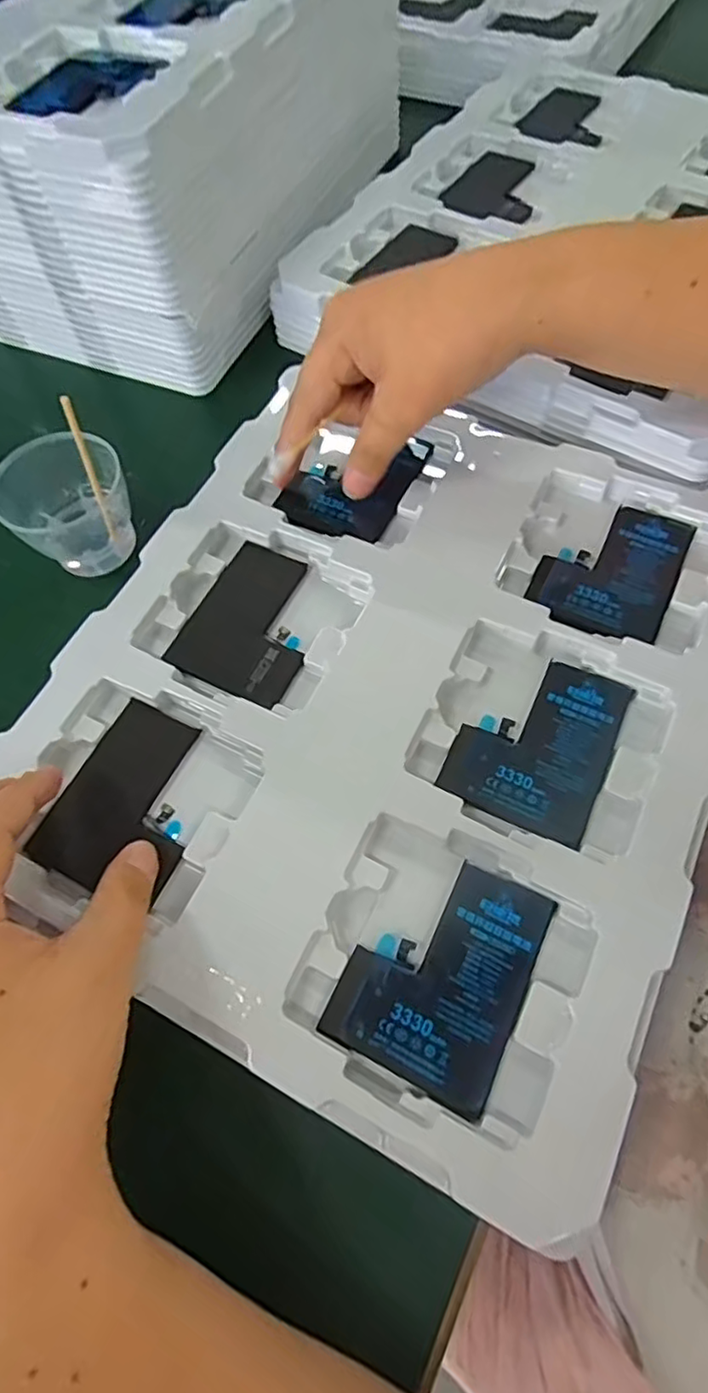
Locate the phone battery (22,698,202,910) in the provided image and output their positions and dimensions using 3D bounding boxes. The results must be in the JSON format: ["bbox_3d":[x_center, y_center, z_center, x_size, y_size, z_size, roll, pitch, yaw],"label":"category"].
[{"bbox_3d":[-0.092,0.043,0.267,0.061,0.004,0.077,23,65,13],"label":"phone battery"}]

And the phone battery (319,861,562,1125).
[{"bbox_3d":[0.032,0.099,0.232,0.060,0.007,0.078,26,65,14],"label":"phone battery"}]

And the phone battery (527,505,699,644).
[{"bbox_3d":[0.123,-0.062,0.303,0.060,0.007,0.078,24,65,13],"label":"phone battery"}]

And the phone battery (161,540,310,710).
[{"bbox_3d":[-0.046,-0.036,0.305,0.062,0.006,0.077,24,65,13],"label":"phone battery"}]

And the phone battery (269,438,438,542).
[{"bbox_3d":[0.000,-0.117,0.338,0.061,0.008,0.078,23,65,13],"label":"phone battery"}]

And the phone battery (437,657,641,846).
[{"bbox_3d":[0.078,0.017,0.268,0.061,0.007,0.077,23,65,13],"label":"phone battery"}]

